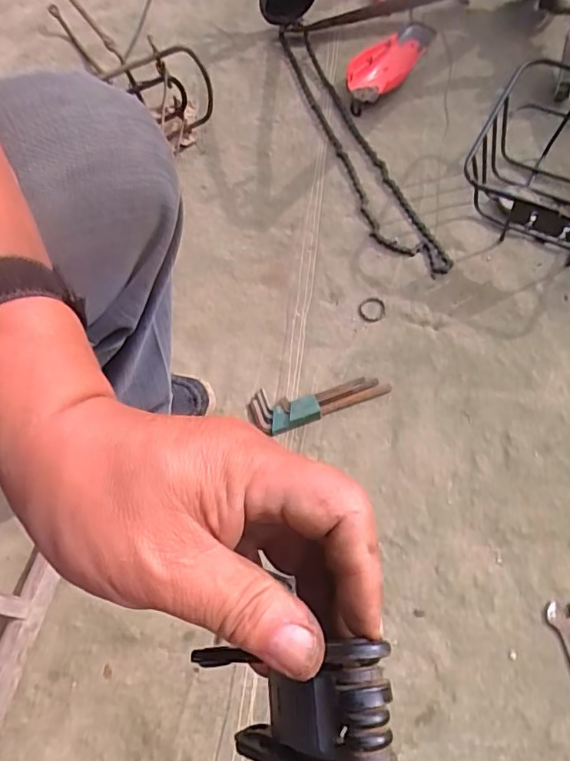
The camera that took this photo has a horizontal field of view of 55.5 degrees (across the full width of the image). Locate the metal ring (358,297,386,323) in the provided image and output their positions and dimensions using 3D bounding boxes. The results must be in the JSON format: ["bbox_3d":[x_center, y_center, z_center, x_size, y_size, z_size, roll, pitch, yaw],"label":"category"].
[{"bbox_3d":[0.123,-0.099,0.757,0.039,0.007,0.041,-2,69,4],"label":"metal ring"}]

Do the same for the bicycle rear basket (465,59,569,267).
[{"bbox_3d":[0.387,-0.272,0.721,0.258,0.132,0.225,26,75,15],"label":"bicycle rear basket"}]

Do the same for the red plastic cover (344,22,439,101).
[{"bbox_3d":[0.180,-0.530,0.892,0.083,0.051,0.174,42,78,17],"label":"red plastic cover"}]

